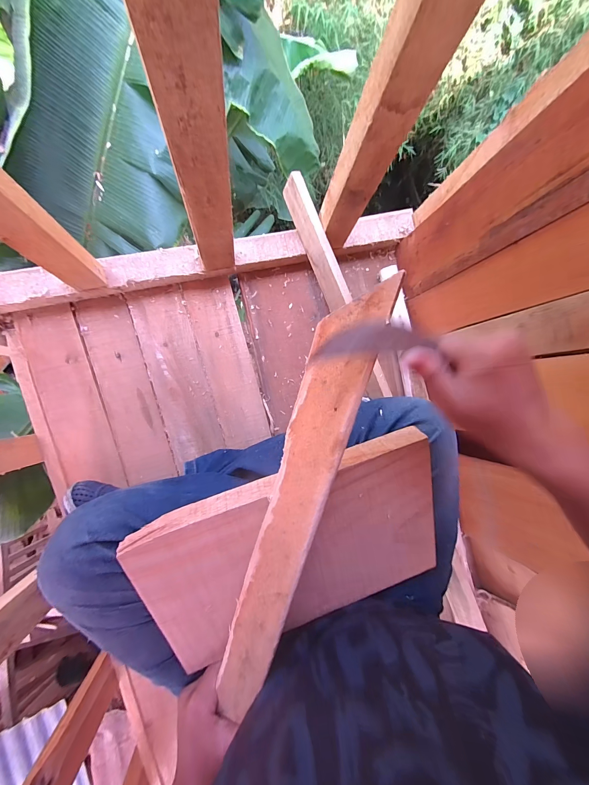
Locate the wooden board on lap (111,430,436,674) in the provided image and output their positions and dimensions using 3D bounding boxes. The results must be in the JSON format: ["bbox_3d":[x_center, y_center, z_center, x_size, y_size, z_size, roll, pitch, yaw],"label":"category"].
[{"bbox_3d":[0.011,0.178,0.334,0.319,0.027,0.199,-16,112,-9],"label":"wooden board on lap"}]

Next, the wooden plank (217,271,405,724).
[{"bbox_3d":[-0.007,0.125,0.256,0.044,0.024,0.427,13,106,-9],"label":"wooden plank"}]

